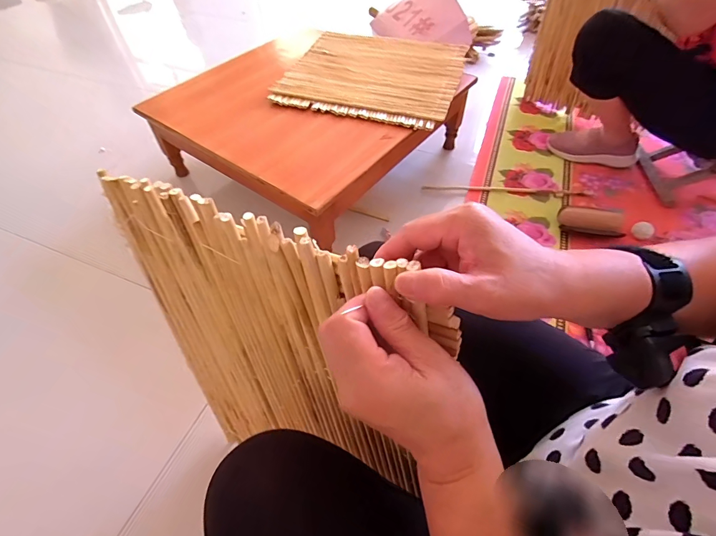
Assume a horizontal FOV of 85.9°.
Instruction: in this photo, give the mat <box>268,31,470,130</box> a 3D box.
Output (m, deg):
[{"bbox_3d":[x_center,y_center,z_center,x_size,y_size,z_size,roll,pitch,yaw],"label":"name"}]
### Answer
[{"bbox_3d":[0.041,-0.572,1.126,0.485,0.020,0.449,15,61,13],"label":"mat"}]

